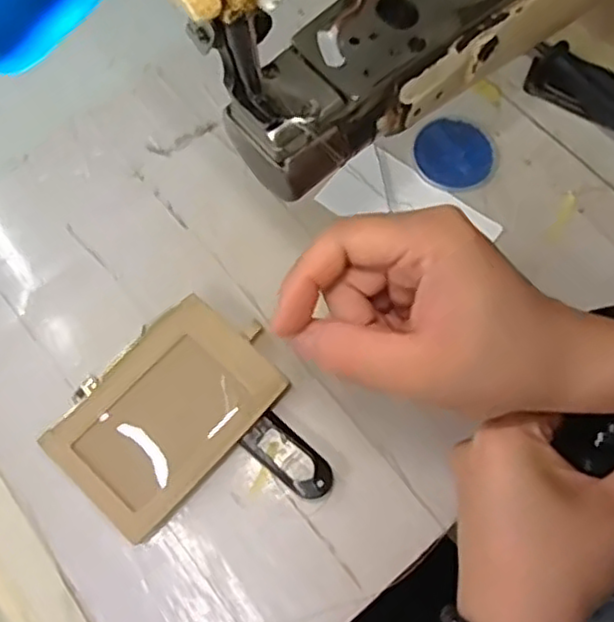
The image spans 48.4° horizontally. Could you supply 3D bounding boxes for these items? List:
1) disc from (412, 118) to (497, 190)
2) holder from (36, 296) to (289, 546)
[{"bbox_3d":[0.090,-0.094,0.410,0.046,0.004,0.047,0,74,1],"label":"disc"},{"bbox_3d":[-0.073,0.050,0.351,0.078,0.009,0.110,42,79,14],"label":"holder"}]

